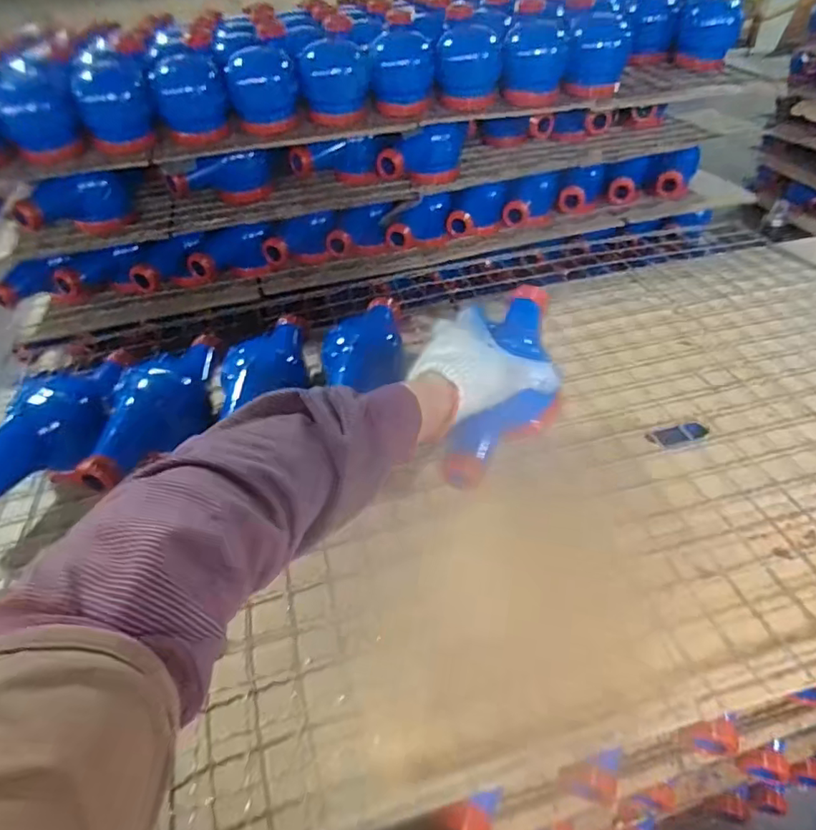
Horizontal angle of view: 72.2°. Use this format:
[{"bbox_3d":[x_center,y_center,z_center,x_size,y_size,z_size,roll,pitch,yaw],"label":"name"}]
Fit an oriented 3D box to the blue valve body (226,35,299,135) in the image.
[{"bbox_3d":[-0.193,-0.438,0.755,0.086,0.097,0.079,-5,43,1],"label":"blue valve body"}]

